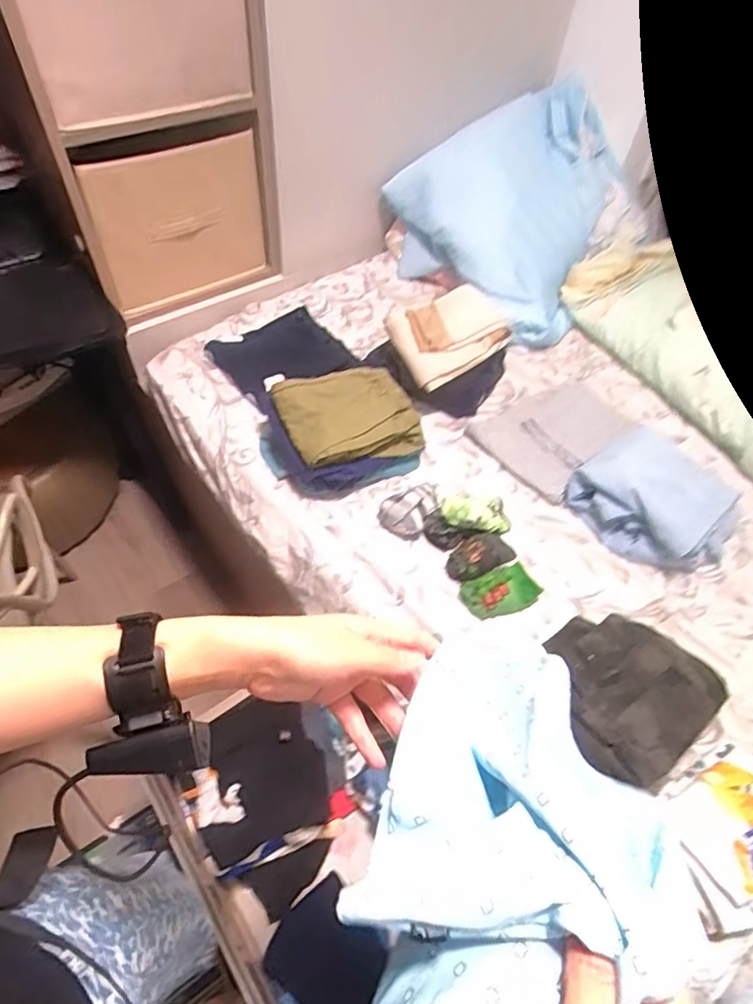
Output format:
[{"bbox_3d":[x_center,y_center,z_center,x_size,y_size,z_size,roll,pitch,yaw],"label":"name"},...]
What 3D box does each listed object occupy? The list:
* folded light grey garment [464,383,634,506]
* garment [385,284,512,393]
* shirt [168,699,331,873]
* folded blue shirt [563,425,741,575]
[{"bbox_3d":[0.351,-0.151,1.105,0.279,0.031,0.212,-37,65,-26],"label":"folded light grey garment"},{"bbox_3d":[0.138,-0.324,1.091,0.216,0.077,0.150,-26,60,-21],"label":"garment"},{"bbox_3d":[-0.206,0.451,0.932,0.221,0.032,0.217,-17,58,-16],"label":"shirt"},{"bbox_3d":[0.517,-0.020,0.989,0.303,0.095,0.248,-22,59,-19],"label":"folded blue shirt"}]

